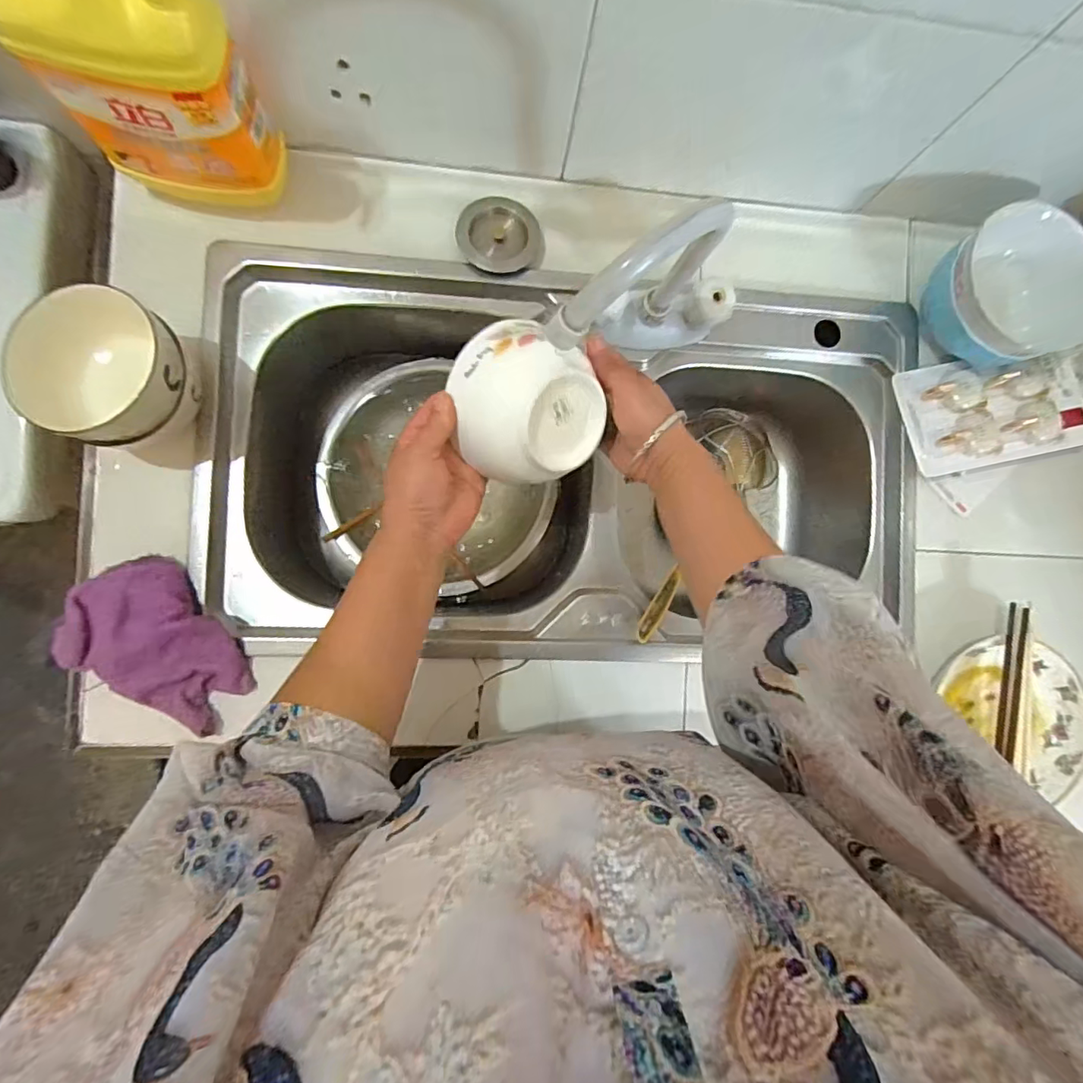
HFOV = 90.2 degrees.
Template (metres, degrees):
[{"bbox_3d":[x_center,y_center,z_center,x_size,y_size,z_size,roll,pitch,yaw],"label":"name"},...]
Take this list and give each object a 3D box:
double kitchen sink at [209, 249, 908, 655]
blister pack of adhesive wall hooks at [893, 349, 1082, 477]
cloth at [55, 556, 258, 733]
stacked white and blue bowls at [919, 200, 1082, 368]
[{"bbox_3d":[0.030,-0.082,0.638,0.742,0.165,0.407,2,88,-6],"label":"double kitchen sink"},{"bbox_3d":[0.497,-0.145,0.580,0.199,0.032,0.116,-12,90,-7],"label":"blister pack of adhesive wall hooks"},{"bbox_3d":[-0.354,0.096,0.499,0.161,0.038,0.139,29,86,-5],"label":"cloth"},{"bbox_3d":[0.472,-0.253,0.562,0.126,0.102,0.134,0,89,-7],"label":"stacked white and blue bowls"}]

